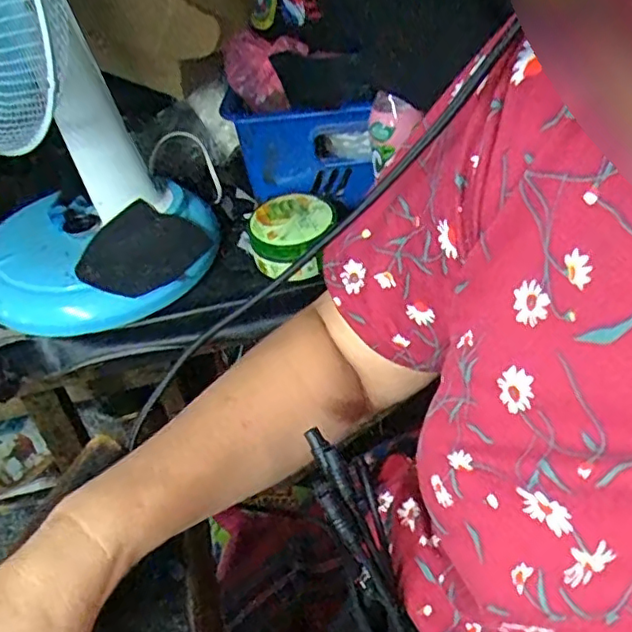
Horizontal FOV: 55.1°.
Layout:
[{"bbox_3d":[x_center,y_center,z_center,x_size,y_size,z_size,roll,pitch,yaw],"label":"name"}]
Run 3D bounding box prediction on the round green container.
[{"bbox_3d":[-0.025,-0.093,0.700,0.094,0.055,0.104,-5,41,4],"label":"round green container"}]

